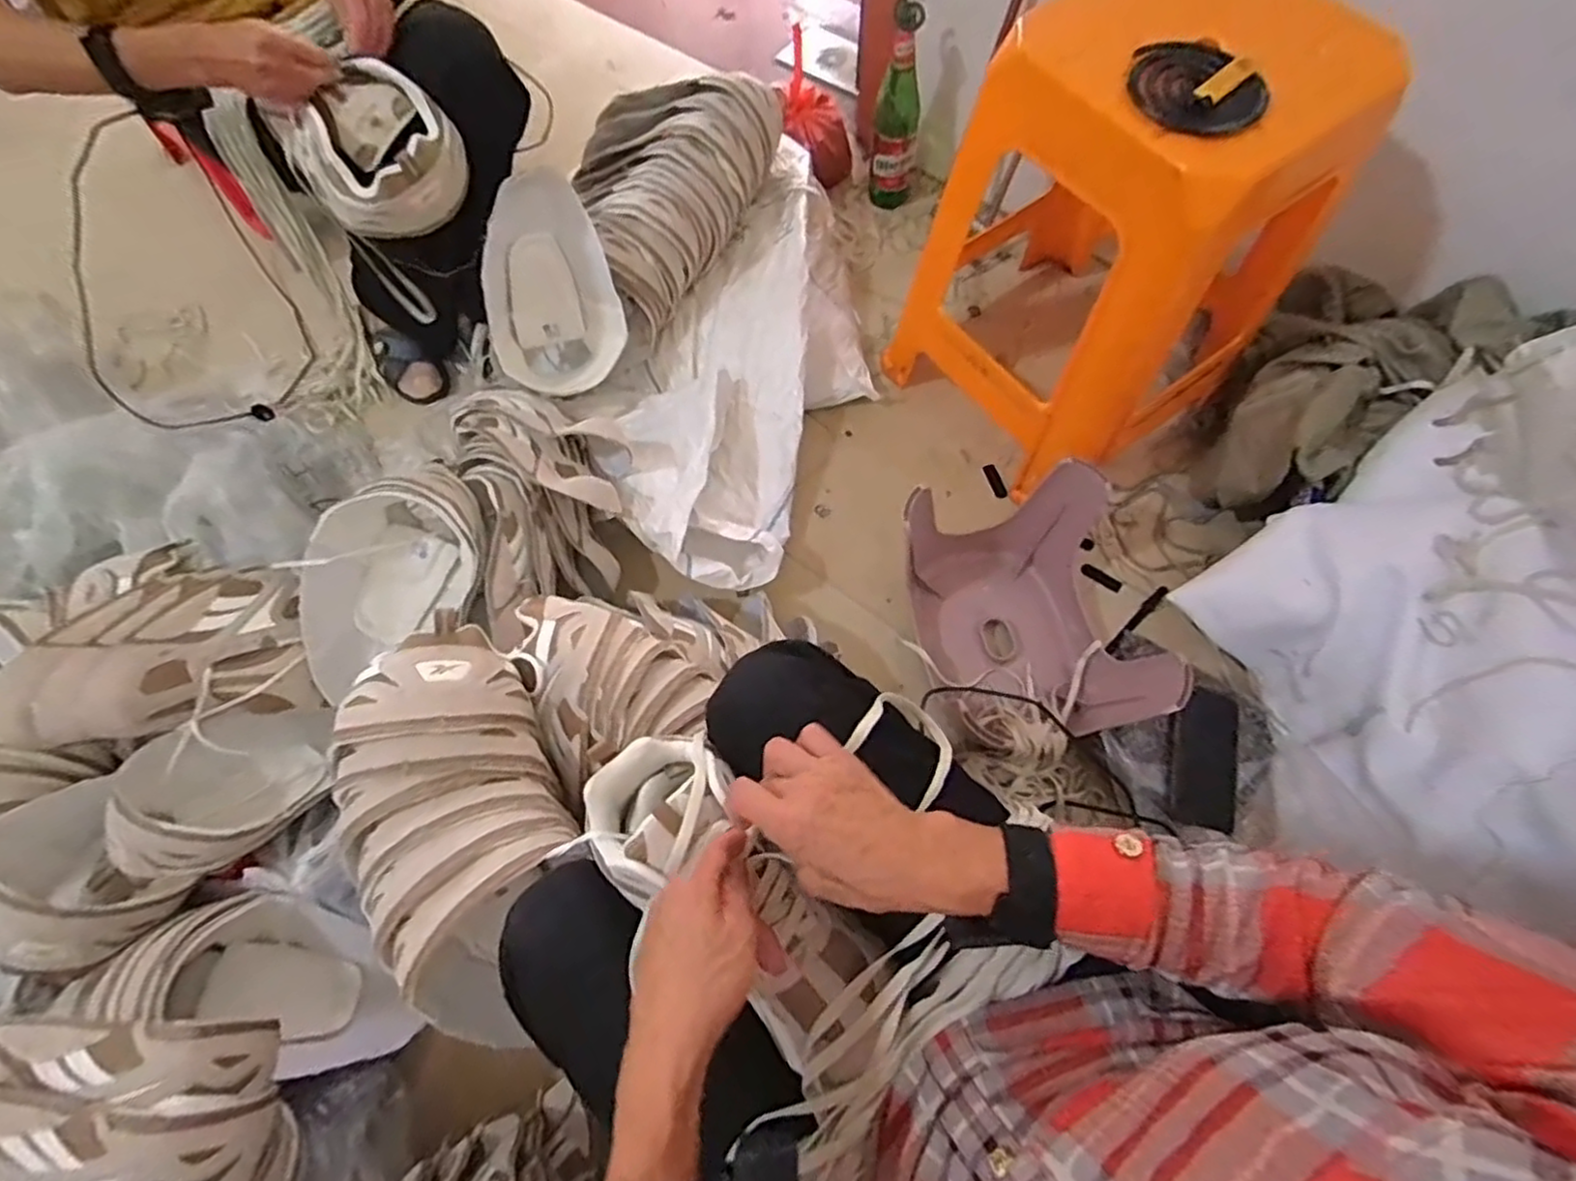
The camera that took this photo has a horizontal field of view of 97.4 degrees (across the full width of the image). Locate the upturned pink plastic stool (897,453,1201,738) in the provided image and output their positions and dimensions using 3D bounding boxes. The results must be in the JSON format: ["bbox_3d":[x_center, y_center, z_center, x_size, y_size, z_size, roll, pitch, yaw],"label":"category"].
[{"bbox_3d":[0.285,0.033,0.840,0.236,0.189,0.291,-11,69,-4],"label":"upturned pink plastic stool"}]

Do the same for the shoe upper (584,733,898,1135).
[{"bbox_3d":[-0.035,0.202,0.452,0.099,0.074,0.246,-42,77,-14],"label":"shoe upper"}]

